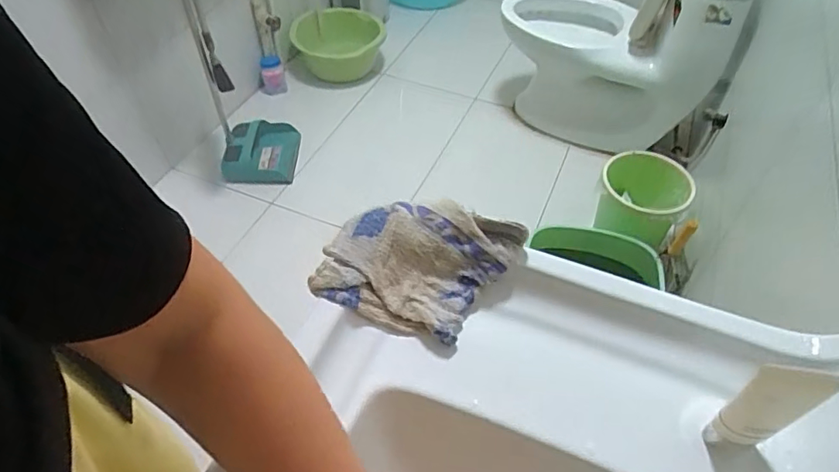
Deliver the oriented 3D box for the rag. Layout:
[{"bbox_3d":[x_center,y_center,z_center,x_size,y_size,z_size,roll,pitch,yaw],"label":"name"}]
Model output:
[{"bbox_3d":[0.001,0.028,0.502,0.177,0.049,0.119,11,51,9],"label":"rag"}]

